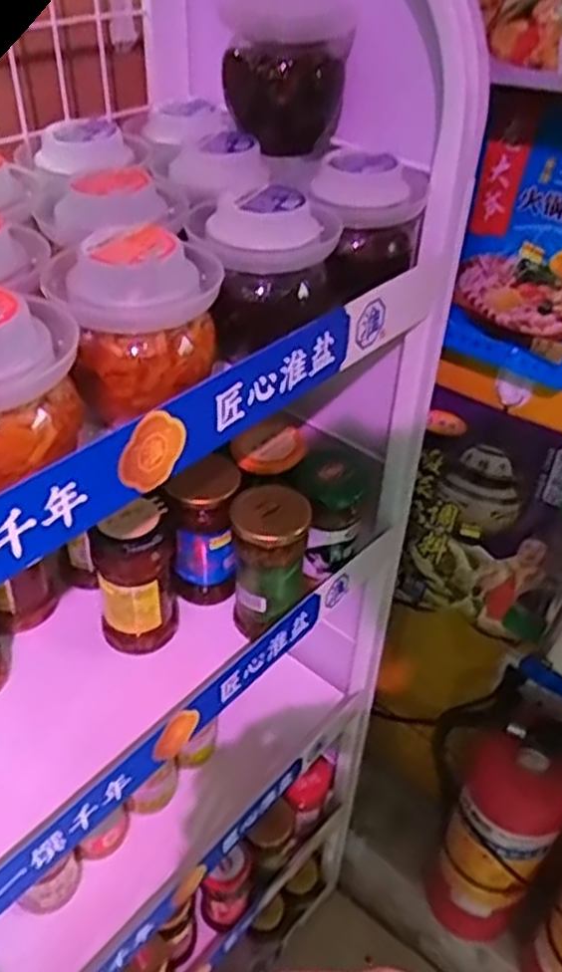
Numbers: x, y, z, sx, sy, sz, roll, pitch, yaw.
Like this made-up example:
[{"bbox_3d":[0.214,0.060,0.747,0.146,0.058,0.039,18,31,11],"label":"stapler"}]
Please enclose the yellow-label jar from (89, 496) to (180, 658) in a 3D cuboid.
[{"bbox_3d":[-0.119,0.075,0.641,0.062,0.124,0.062,2,40,-2],"label":"yellow-label jar"}]

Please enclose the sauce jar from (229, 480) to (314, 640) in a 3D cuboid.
[{"bbox_3d":[-0.009,0.063,0.656,0.059,0.124,0.065,10,40,7],"label":"sauce jar"}]

